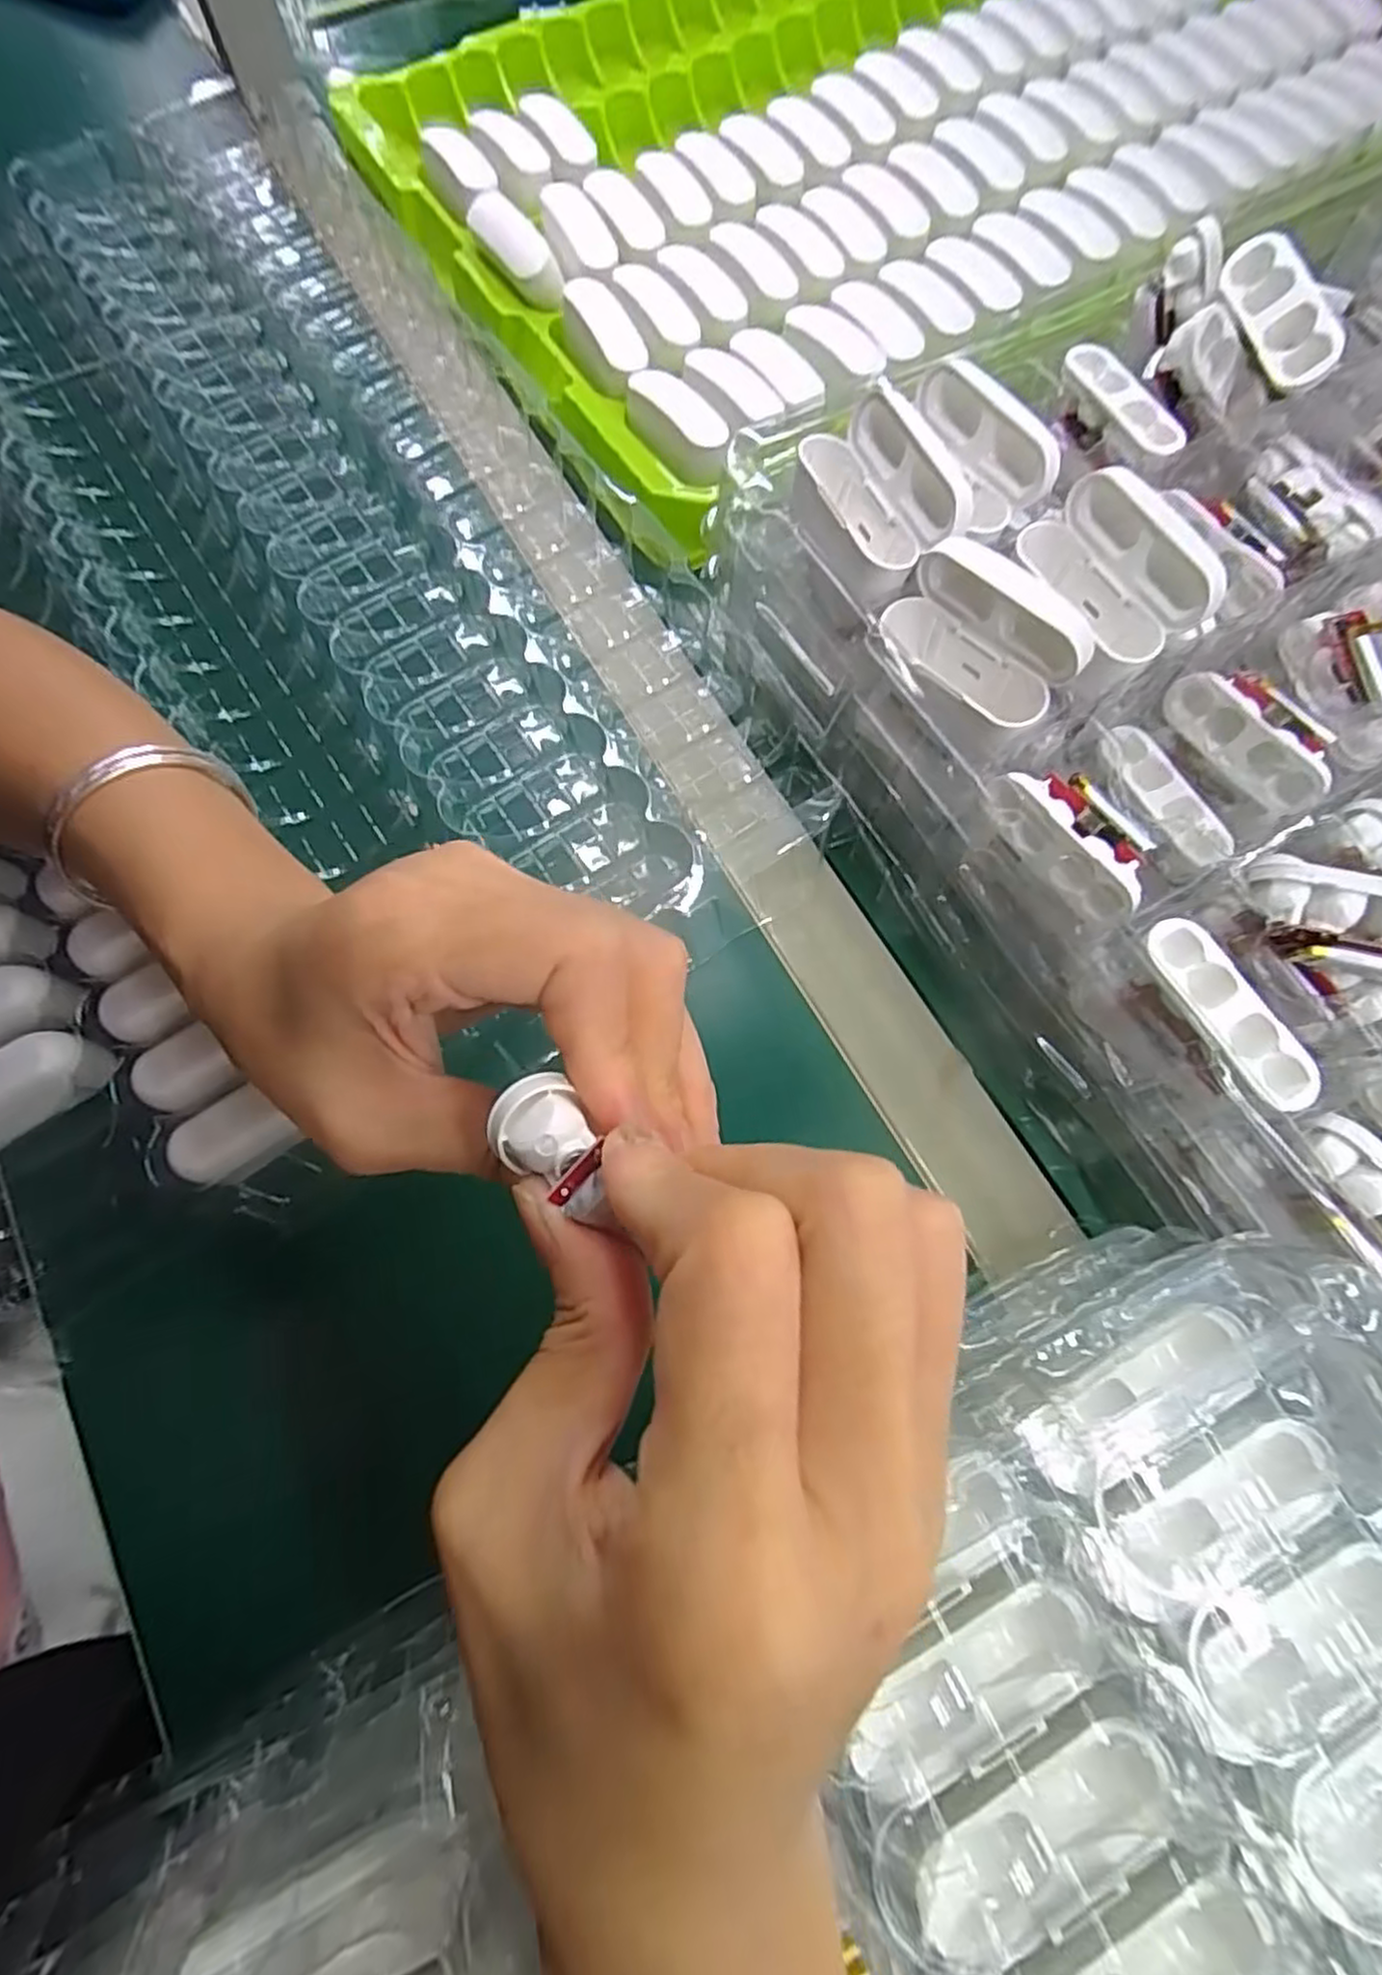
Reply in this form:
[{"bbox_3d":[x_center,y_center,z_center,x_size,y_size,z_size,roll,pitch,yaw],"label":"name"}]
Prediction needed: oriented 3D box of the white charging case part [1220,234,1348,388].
[{"bbox_3d":[0.221,-0.252,0.279,0.022,0.013,0.059,-26,76,39],"label":"white charging case part"}]

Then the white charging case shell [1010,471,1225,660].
[{"bbox_3d":[0.148,-0.145,0.261,0.030,0.038,0.064,-30,75,-10],"label":"white charging case shell"}]

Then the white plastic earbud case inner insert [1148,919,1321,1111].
[{"bbox_3d":[0.161,0.008,0.225,0.019,0.010,0.062,-32,75,-10],"label":"white plastic earbud case inner insert"}]

